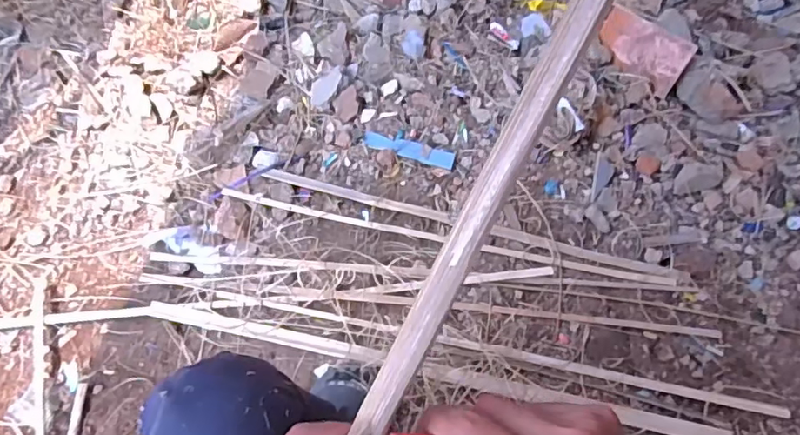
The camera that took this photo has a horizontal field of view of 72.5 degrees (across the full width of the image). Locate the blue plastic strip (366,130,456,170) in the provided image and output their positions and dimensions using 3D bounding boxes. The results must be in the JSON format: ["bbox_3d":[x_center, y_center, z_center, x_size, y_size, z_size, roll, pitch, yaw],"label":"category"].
[{"bbox_3d":[0.020,-0.143,1.141,0.190,0.017,0.046,14,65,5],"label":"blue plastic strip"}]

